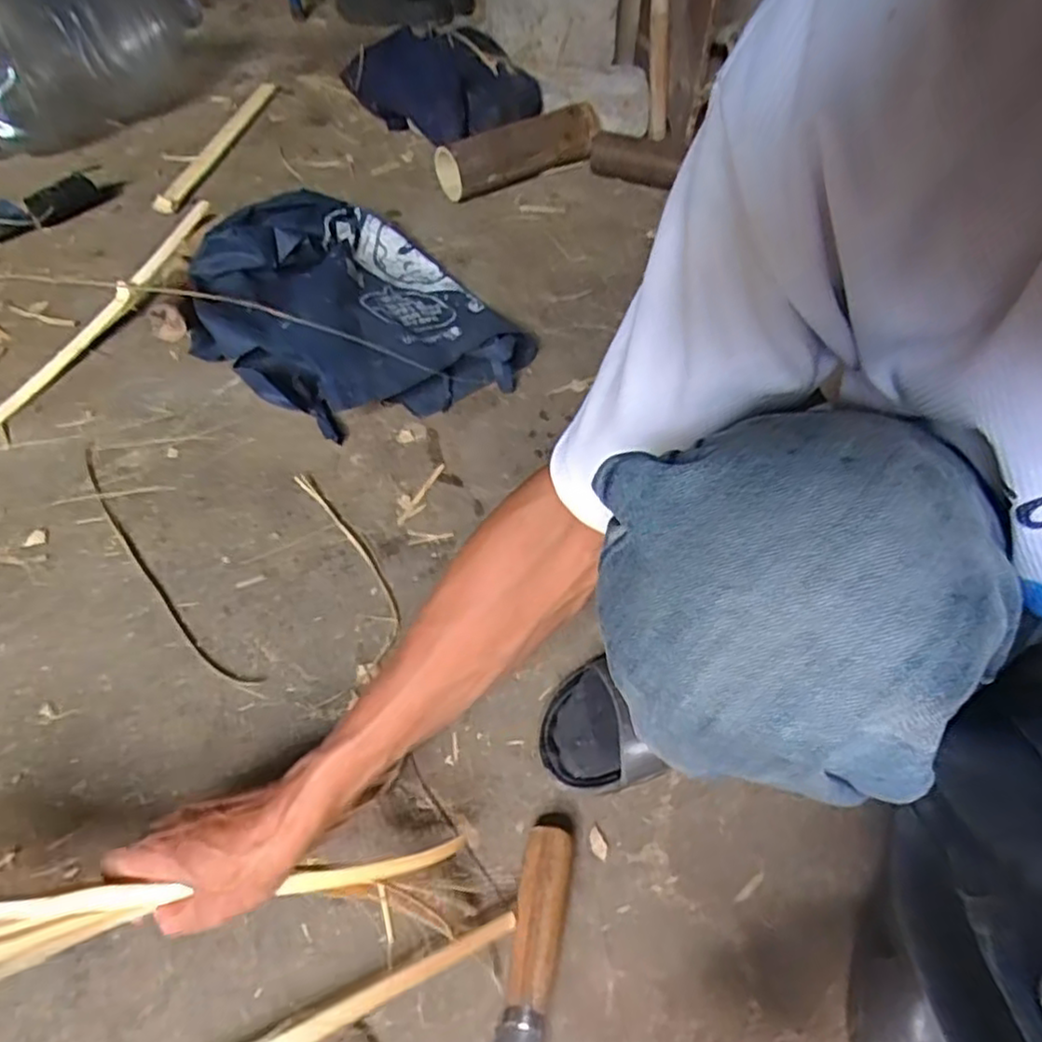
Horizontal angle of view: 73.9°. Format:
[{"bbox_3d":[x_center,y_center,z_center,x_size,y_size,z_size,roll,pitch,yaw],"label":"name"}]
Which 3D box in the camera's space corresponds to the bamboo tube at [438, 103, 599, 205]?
[{"bbox_3d":[-0.003,-0.619,1.168,0.297,0.083,0.068,-27,58,-22],"label":"bamboo tube"}]

